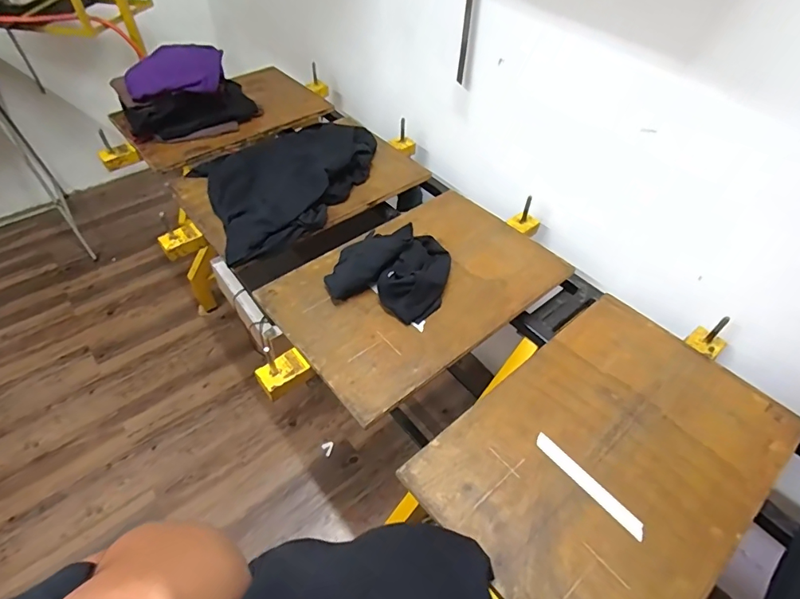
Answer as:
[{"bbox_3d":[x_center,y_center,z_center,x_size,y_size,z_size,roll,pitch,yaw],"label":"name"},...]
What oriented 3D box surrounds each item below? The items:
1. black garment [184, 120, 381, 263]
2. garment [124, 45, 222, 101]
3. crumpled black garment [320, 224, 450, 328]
[{"bbox_3d":[-0.337,-0.323,1.181,0.415,0.073,0.572,22,53,16],"label":"black garment"},{"bbox_3d":[-0.652,-0.670,1.299,0.272,0.072,0.241,-11,51,-10],"label":"garment"},{"bbox_3d":[-0.018,-0.074,0.959,0.246,0.089,0.221,17,52,12],"label":"crumpled black garment"}]

